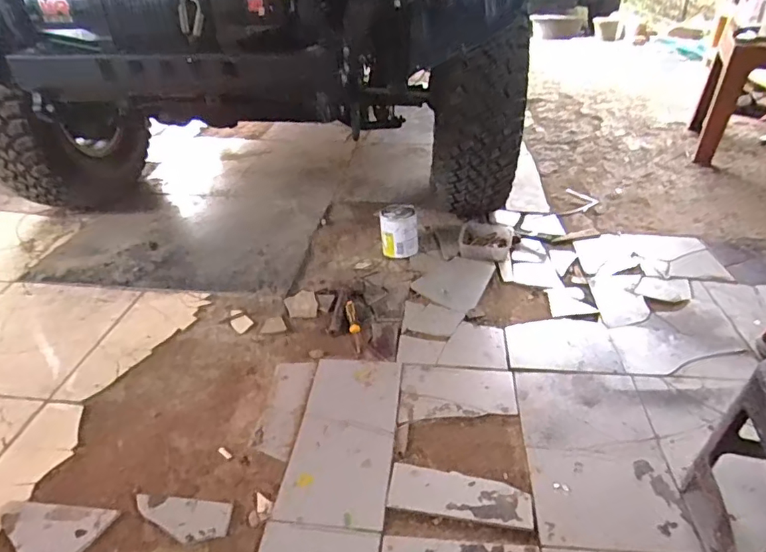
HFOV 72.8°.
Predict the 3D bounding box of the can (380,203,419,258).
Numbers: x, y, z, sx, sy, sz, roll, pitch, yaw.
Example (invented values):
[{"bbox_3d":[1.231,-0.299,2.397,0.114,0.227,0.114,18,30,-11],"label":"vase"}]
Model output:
[{"bbox_3d":[0.048,-0.134,1.567,0.106,0.135,0.107,-1,35,0],"label":"can"}]

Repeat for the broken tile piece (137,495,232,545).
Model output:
[{"bbox_3d":[-0.344,0.408,0.876,0.168,0.005,0.075,3,35,6],"label":"broken tile piece"}]

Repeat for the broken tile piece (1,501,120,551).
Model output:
[{"bbox_3d":[-0.560,0.415,0.872,0.181,0.010,0.130,18,39,25],"label":"broken tile piece"}]

